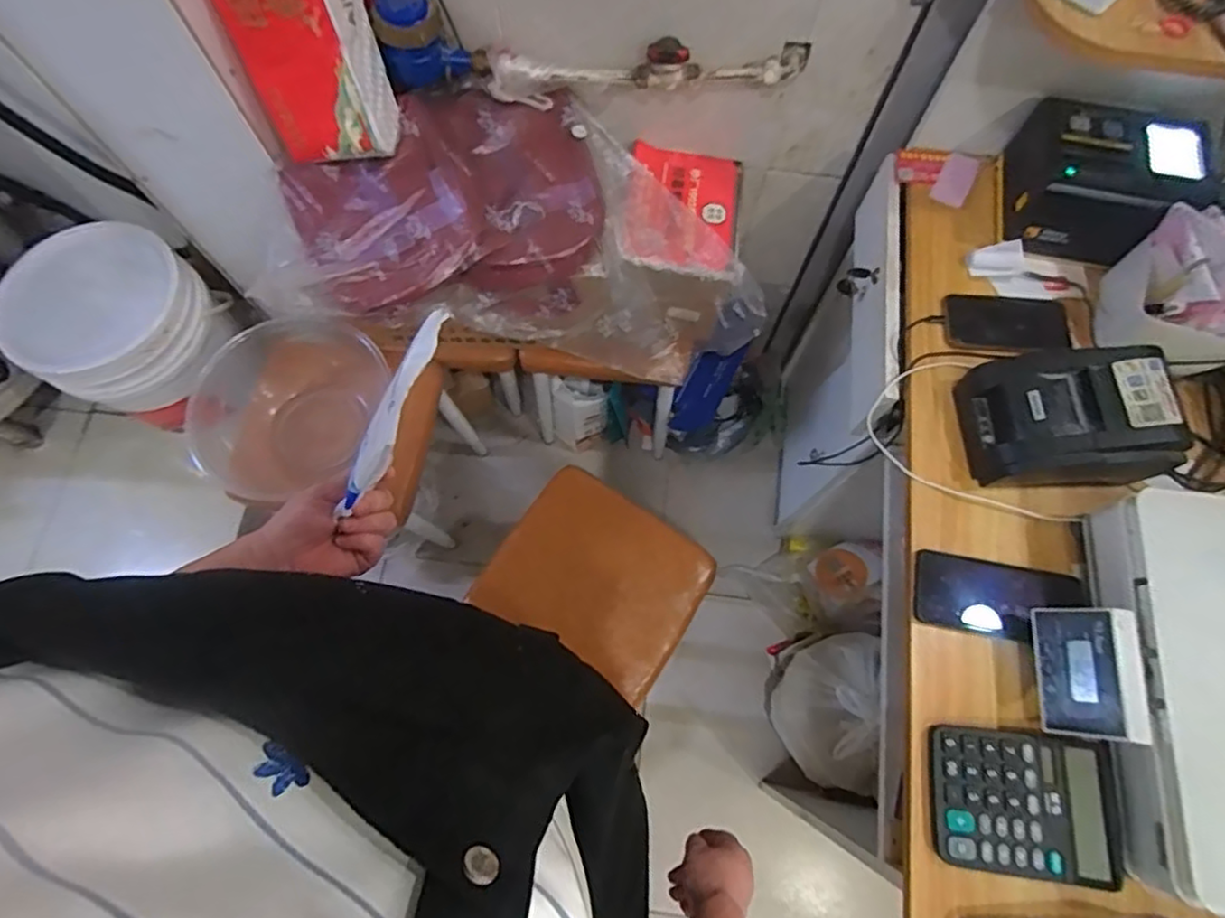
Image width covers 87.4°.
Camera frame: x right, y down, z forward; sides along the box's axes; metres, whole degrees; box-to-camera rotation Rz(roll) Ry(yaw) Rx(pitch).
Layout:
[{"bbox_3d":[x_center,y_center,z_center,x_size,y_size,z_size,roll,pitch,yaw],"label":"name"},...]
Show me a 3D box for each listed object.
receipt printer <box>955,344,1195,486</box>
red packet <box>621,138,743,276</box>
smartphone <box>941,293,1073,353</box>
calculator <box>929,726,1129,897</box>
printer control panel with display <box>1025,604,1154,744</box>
[{"bbox_3d":[0.473,-0.045,0.663,0.174,0.093,0.129,-1,71,-1],"label":"receipt printer"},{"bbox_3d":[0.106,-0.378,0.966,0.170,0.031,0.221,8,68,-3],"label":"red packet"},{"bbox_3d":[0.472,-0.158,0.764,0.154,0.015,0.075,-1,71,-1],"label":"smartphone"},{"bbox_3d":[0.368,0.309,0.574,0.145,0.039,0.118,4,71,1],"label":"calculator"},{"bbox_3d":[0.425,0.191,0.573,0.022,0.079,0.109,21,66,-34],"label":"printer control panel with display"}]

